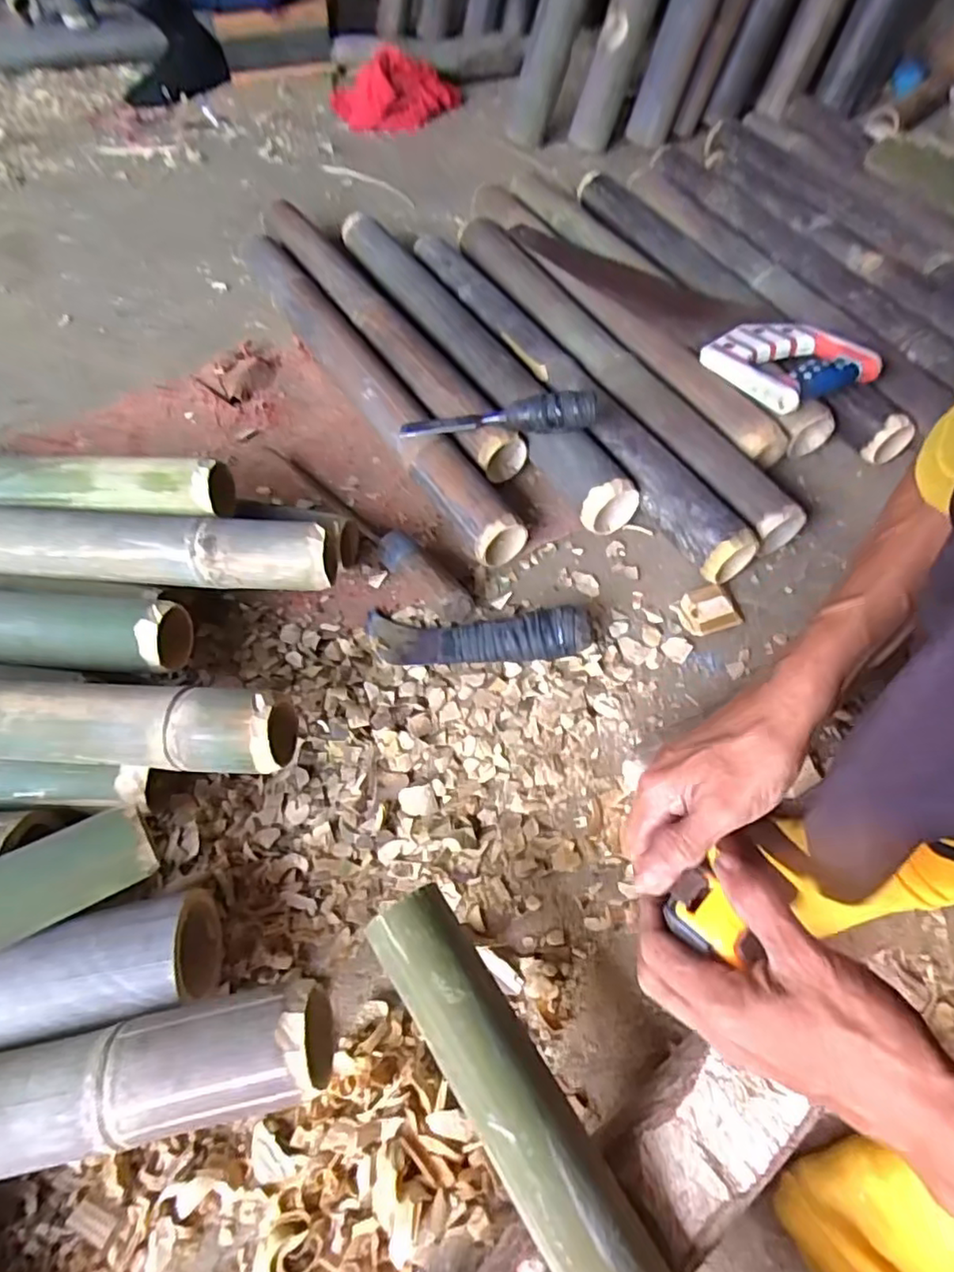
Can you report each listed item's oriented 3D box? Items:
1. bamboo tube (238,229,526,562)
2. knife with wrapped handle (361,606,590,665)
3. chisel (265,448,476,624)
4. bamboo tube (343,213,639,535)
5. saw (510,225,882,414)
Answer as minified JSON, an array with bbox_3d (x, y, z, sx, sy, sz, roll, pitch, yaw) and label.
[{"bbox_3d":[-0.154,-0.338,0.784,0.066,0.061,0.700,-28,61,-13],"label":"bamboo tube"},{"bbox_3d":[-0.002,-0.004,0.579,0.206,0.039,0.050,1,59,4],"label":"knife with wrapped handle"},{"bbox_3d":[-0.122,-0.124,0.651,0.046,0.042,0.324,-38,64,-19],"label":"chisel"},{"bbox_3d":[-0.019,-0.360,0.791,0.073,0.072,0.660,-27,61,-13],"label":"bamboo tube"},{"bbox_3d":[0.239,-0.435,0.791,0.138,0.041,0.527,-30,62,-16],"label":"saw"}]

